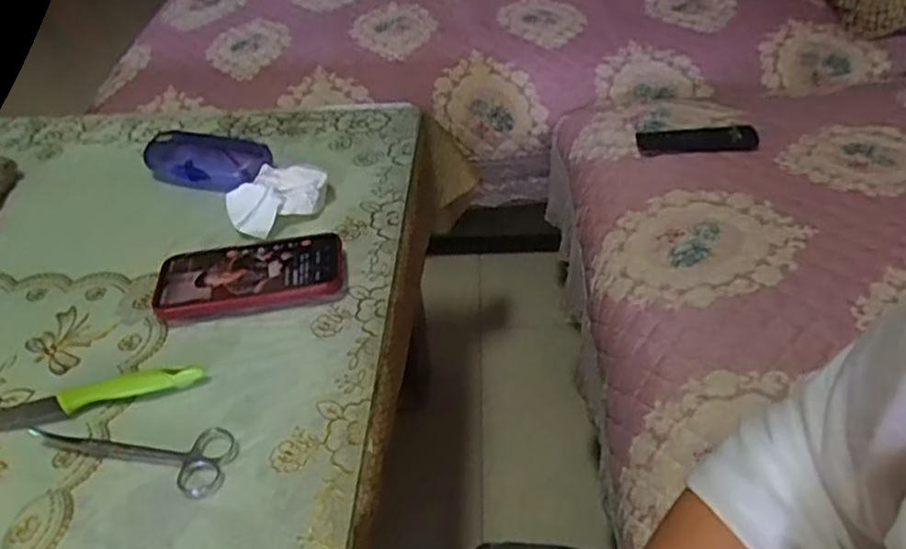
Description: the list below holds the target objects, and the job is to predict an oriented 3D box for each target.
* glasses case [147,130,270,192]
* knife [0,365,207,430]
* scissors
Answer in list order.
[{"bbox_3d":[-0.281,-0.127,0.778,0.159,0.031,0.070,12,45,20],"label":"glasses case"},{"bbox_3d":[-0.291,0.098,0.538,0.183,0.017,0.028,-10,41,-4],"label":"knife"},{"bbox_3d":[-0.232,0.121,0.511,0.156,0.010,0.051,11,44,19],"label":"scissors"}]

